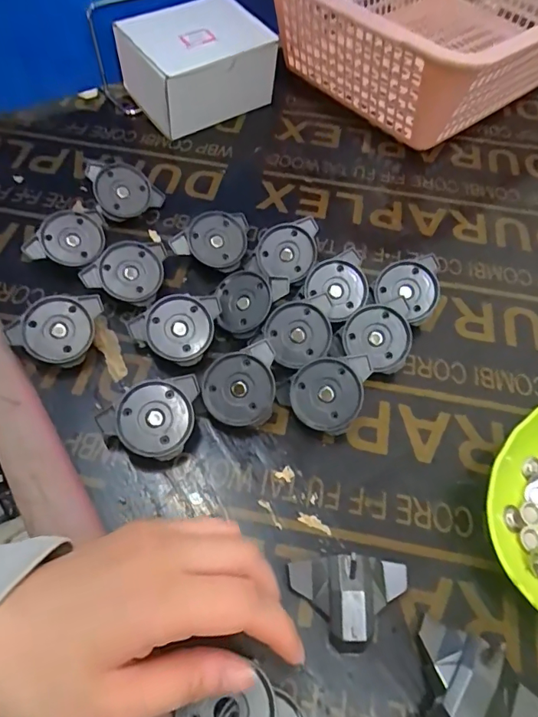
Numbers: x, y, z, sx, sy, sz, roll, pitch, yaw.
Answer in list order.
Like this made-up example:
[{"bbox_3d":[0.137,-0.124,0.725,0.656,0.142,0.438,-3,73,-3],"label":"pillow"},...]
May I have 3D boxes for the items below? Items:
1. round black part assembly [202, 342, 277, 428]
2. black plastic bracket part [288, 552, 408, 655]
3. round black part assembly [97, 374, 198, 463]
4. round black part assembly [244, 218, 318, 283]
[{"bbox_3d":[-0.018,0.016,0.289,0.042,0.018,0.049,0,84,2],"label":"round black part assembly"},{"bbox_3d":[0.040,0.118,0.230,0.056,0.022,0.040,-3,57,-5],"label":"black plastic bracket part"},{"bbox_3d":[-0.067,0.036,0.275,0.057,0.018,0.043,-13,85,-15],"label":"round black part assembly"},{"bbox_3d":[0.013,-0.082,0.347,0.044,0.012,0.048,0,89,5],"label":"round black part assembly"}]

